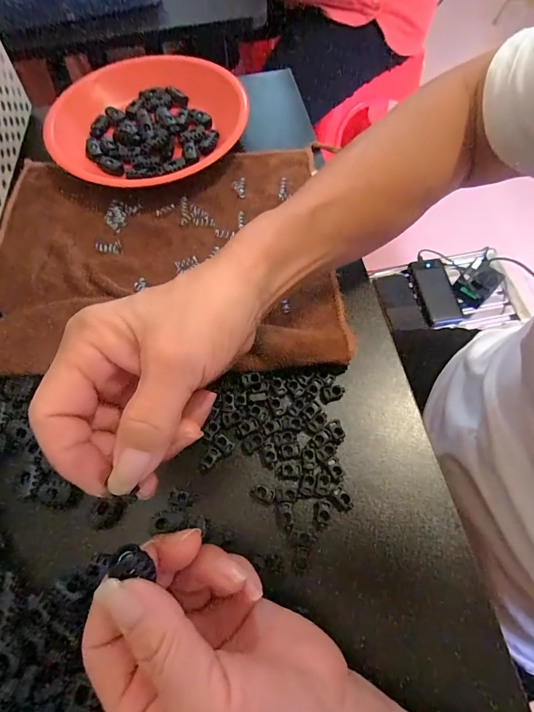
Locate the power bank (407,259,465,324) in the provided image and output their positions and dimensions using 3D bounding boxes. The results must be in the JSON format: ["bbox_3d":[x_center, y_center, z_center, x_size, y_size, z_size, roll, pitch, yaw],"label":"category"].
[{"bbox_3d":[0.359,-0.139,0.792,0.071,0.015,0.152,-10,66,-4],"label":"power bank"}]

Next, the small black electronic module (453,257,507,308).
[{"bbox_3d":[0.444,-0.156,0.787,0.069,0.041,0.090,42,73,17],"label":"small black electronic module"}]

